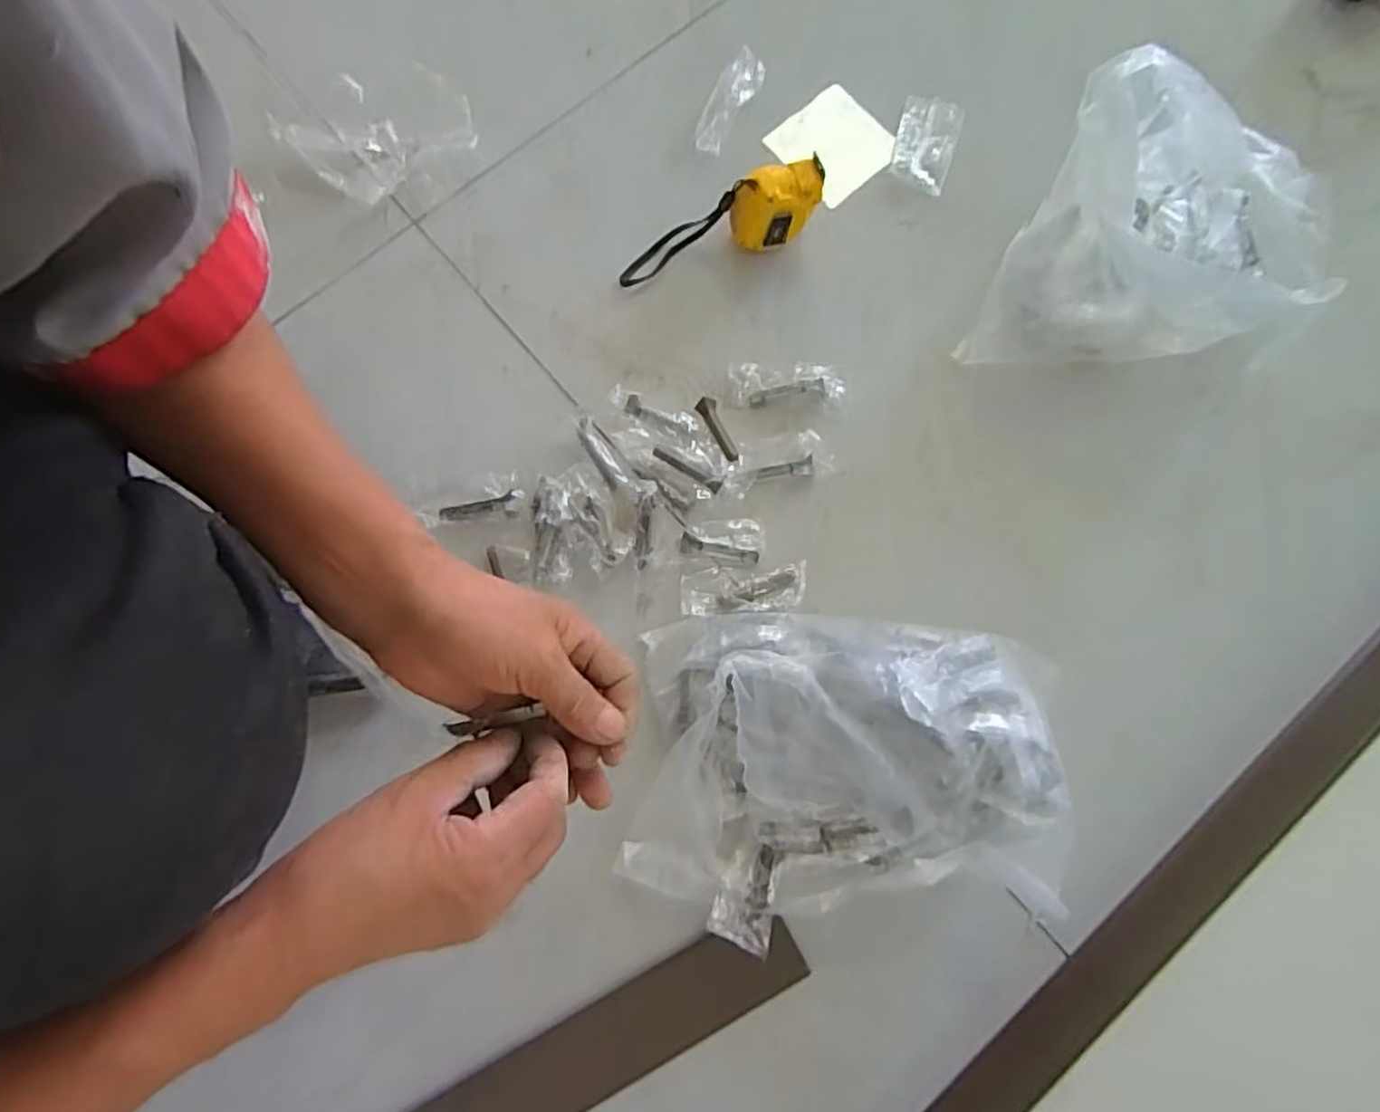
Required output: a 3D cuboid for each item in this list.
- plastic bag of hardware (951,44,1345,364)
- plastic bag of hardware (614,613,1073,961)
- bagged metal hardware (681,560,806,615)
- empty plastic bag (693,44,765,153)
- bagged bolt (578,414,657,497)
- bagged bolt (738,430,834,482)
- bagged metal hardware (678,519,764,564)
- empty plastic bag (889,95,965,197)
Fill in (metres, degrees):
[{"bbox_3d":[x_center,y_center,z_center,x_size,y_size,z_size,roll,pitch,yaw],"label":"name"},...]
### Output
[{"bbox_3d":[0.342,-0.241,0.521,0.229,0.144,0.157,4,78,0],"label":"plastic bag of hardware"},{"bbox_3d":[0.103,0.150,0.470,0.281,0.080,0.214,4,78,0],"label":"plastic bag of hardware"},{"bbox_3d":[0.040,0.025,0.528,0.093,0.011,0.036,-2,78,-1],"label":"bagged metal hardware"},{"bbox_3d":[0.031,-0.393,0.611,0.034,0.032,0.086,33,80,6],"label":"empty plastic bag"},{"bbox_3d":[-0.060,-0.073,0.540,0.027,0.012,0.078,-43,82,-9],"label":"bagged bolt"},{"bbox_3d":[0.073,-0.078,0.549,0.069,0.015,0.034,-9,78,-3],"label":"bagged bolt"},{"bbox_3d":[0.025,-0.012,0.536,0.062,0.009,0.035,-1,78,-1],"label":"bagged metal hardware"},{"bbox_3d":[0.205,-0.362,0.611,0.052,0.009,0.089,20,78,4],"label":"empty plastic bag"}]

